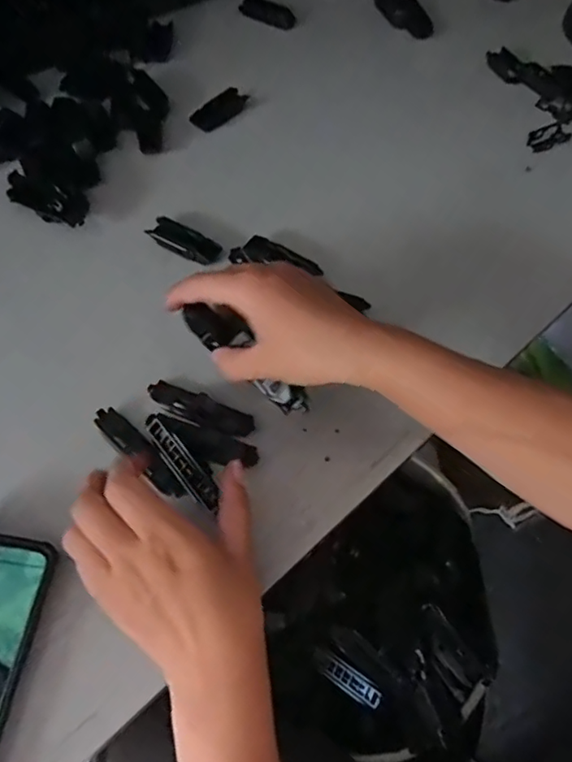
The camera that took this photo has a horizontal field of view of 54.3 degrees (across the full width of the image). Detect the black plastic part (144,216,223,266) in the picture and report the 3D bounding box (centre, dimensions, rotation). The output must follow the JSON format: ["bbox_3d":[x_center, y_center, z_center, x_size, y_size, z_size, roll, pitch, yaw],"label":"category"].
[{"bbox_3d":[-0.086,-0.117,0.467,0.063,0.008,0.026,28,65,13],"label":"black plastic part"}]

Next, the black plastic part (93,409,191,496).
[{"bbox_3d":[-0.099,0.049,0.381,0.085,0.007,0.019,41,68,15],"label":"black plastic part"}]

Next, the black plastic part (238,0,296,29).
[{"bbox_3d":[-0.021,-0.419,0.635,0.073,0.013,0.025,32,65,14],"label":"black plastic part"}]

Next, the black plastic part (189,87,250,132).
[{"bbox_3d":[-0.066,-0.267,0.547,0.023,0.016,0.066,31,65,14],"label":"black plastic part"}]

